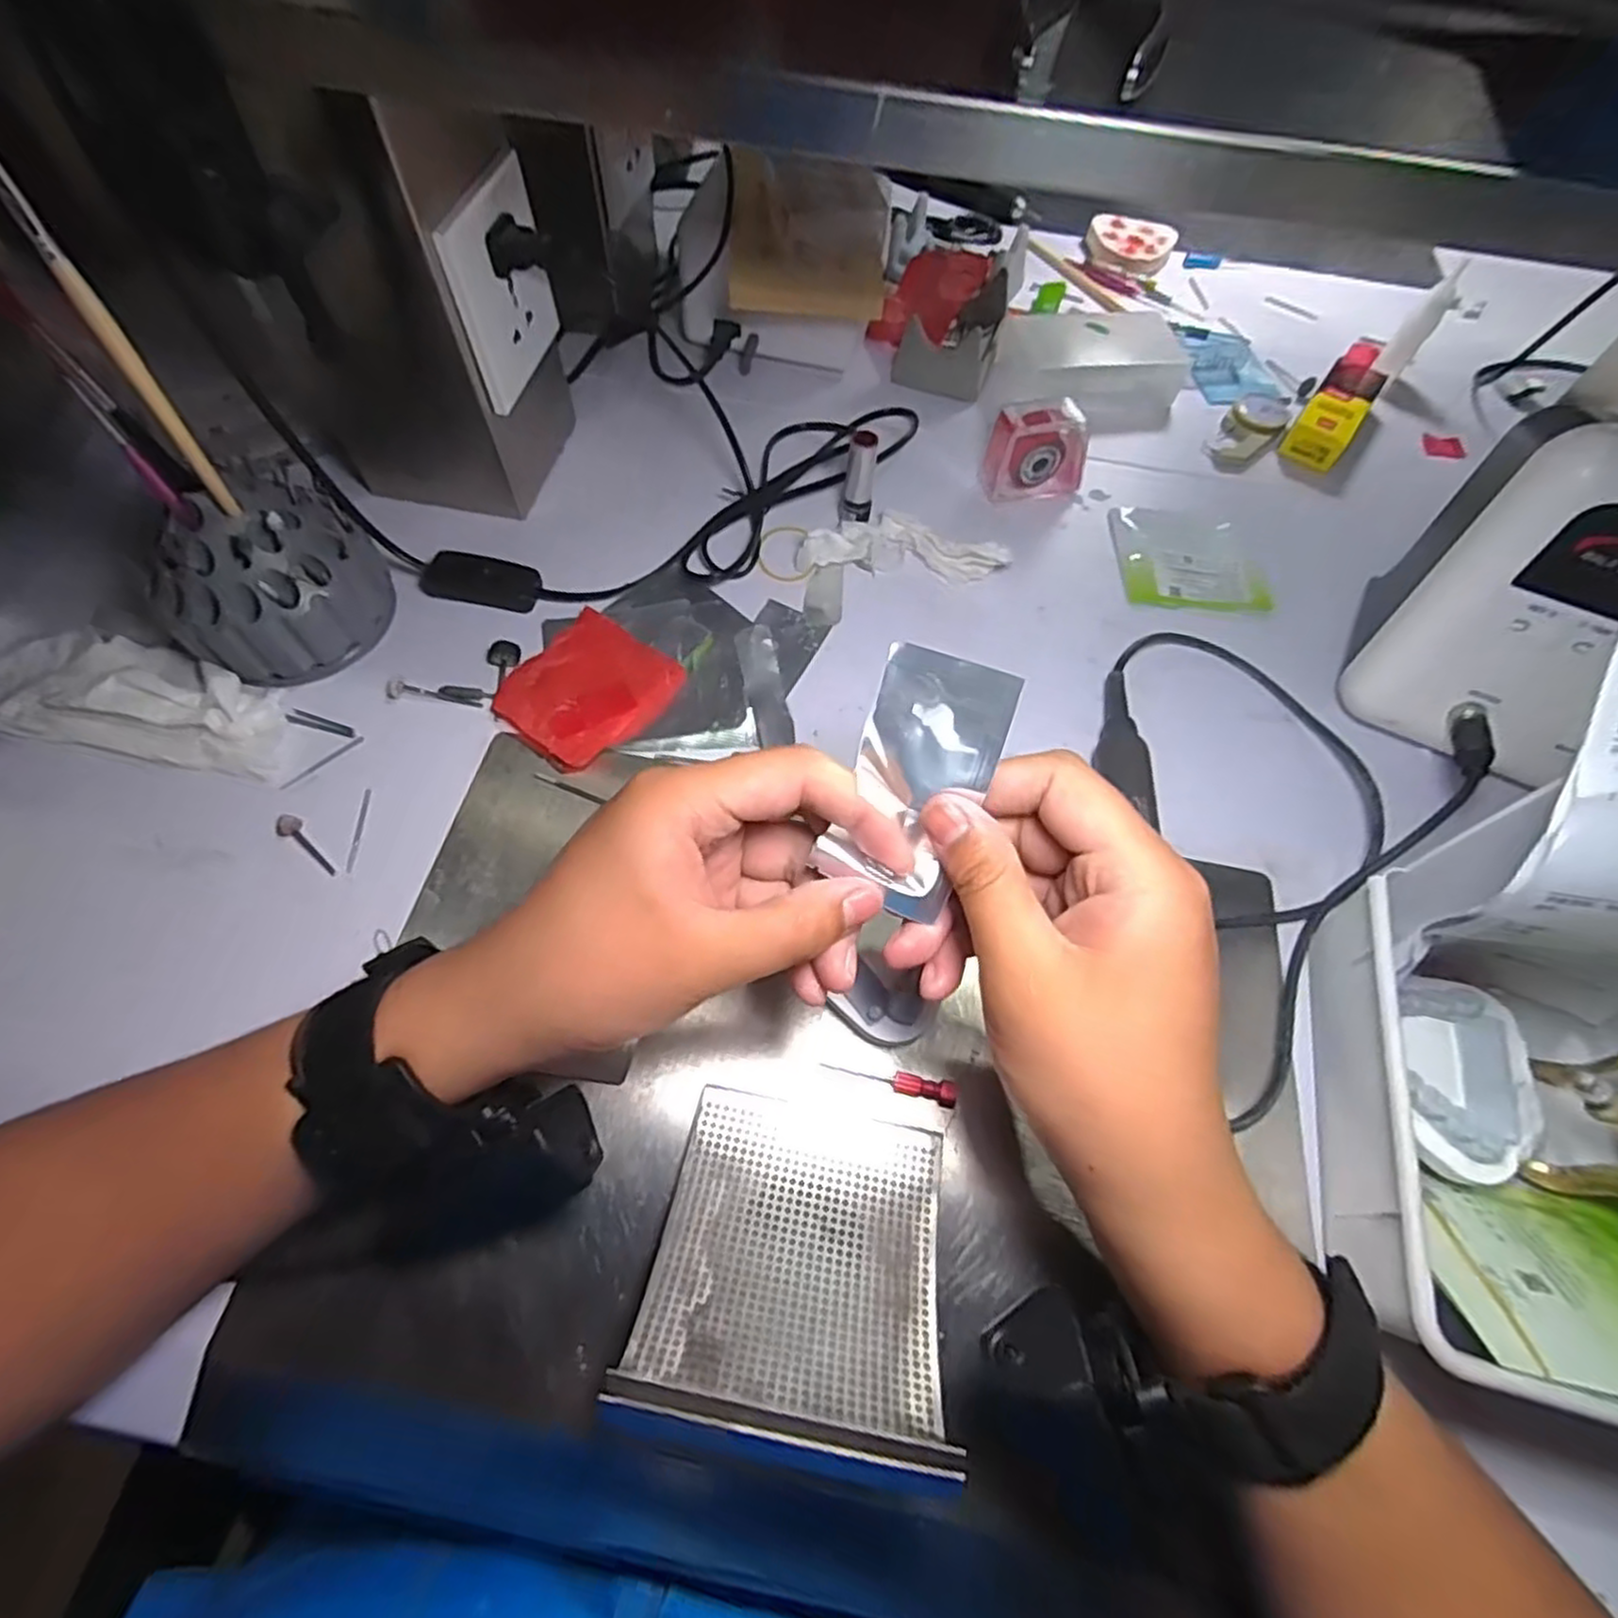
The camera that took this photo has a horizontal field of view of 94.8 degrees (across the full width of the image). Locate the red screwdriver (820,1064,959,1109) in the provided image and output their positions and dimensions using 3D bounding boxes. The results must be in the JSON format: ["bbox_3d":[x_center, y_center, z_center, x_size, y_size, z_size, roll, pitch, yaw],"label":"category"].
[{"bbox_3d":[0.034,0.114,0.310,0.057,0.006,0.009,11,62,3],"label":"red screwdriver"}]

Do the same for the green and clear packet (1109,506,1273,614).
[{"bbox_3d":[0.242,-0.162,0.477,0.090,0.004,0.089,4,62,-1],"label":"green and clear packet"}]

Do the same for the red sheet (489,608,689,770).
[{"bbox_3d":[-0.118,-0.063,0.396,0.075,0.006,0.082,37,66,15],"label":"red sheet"}]

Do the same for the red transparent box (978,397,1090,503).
[{"bbox_3d":[0.143,-0.225,0.466,0.063,0.058,0.027,-12,64,-9],"label":"red transparent box"}]

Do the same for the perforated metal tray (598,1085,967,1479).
[{"bbox_3d":[-0.002,0.153,0.258,0.098,0.024,0.111,11,34,2],"label":"perforated metal tray"}]

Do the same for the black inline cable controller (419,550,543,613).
[{"bbox_3d":[-0.189,-0.131,0.425,0.065,0.020,0.028,9,62,2],"label":"black inline cable controller"}]

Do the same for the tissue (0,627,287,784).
[{"bbox_3d":[-0.341,-0.056,0.378,0.158,0.017,0.060,10,62,2],"label":"tissue"}]

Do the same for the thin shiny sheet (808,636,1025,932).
[{"bbox_3d":[0.035,-0.008,0.243,0.044,0.015,0.084,20,100,21],"label":"thin shiny sheet"}]

